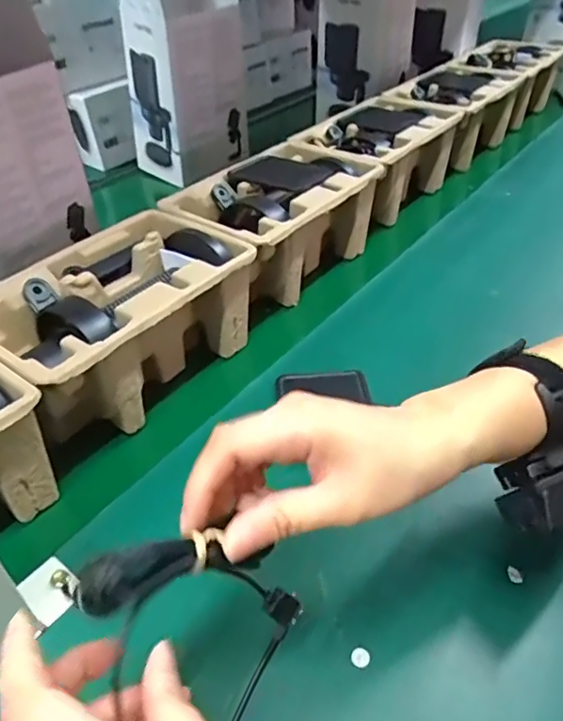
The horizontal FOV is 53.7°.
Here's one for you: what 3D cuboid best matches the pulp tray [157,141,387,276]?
[{"bbox_3d":[0.003,-0.161,0.650,0.147,0.111,0.244,26,49,27],"label":"pulp tray"}]

